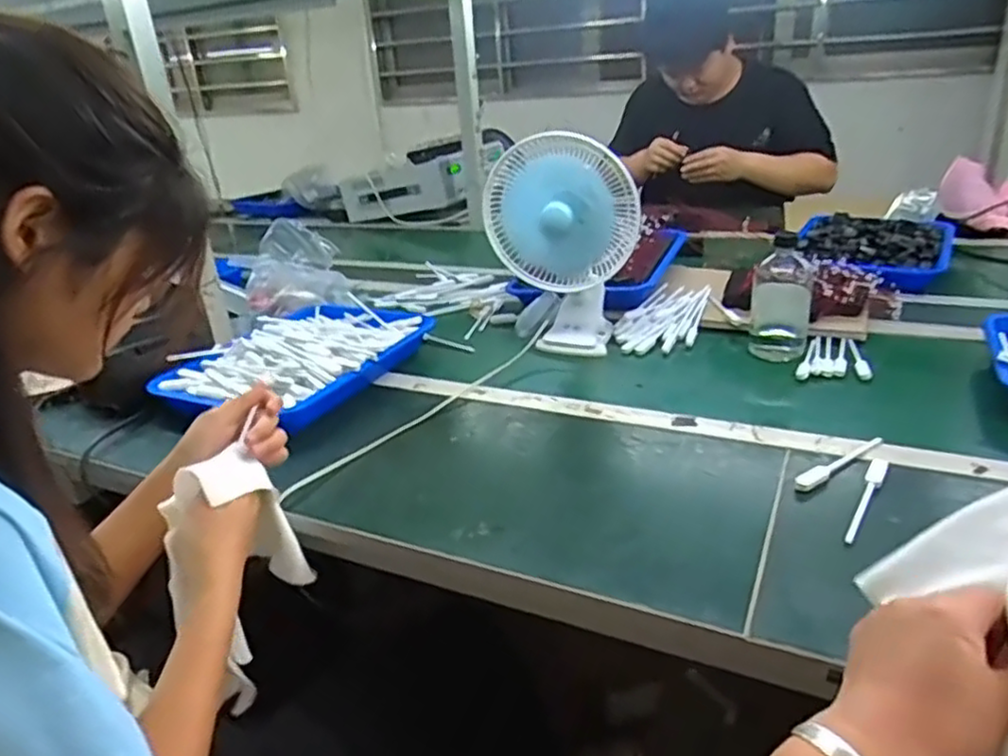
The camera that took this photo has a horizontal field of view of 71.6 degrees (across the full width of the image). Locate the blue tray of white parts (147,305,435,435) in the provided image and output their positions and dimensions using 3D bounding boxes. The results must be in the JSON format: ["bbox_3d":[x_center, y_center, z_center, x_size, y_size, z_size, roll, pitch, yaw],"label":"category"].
[{"bbox_3d":[-0.293,-0.035,1.028,0.271,0.076,0.359,6,27,23],"label":"blue tray of white parts"}]

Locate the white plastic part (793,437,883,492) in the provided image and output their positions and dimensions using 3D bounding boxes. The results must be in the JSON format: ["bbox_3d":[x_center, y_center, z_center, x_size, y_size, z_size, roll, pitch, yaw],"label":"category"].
[{"bbox_3d":[0.345,0.086,0.723,0.137,0.012,0.024,-19,28,-30],"label":"white plastic part"}]

